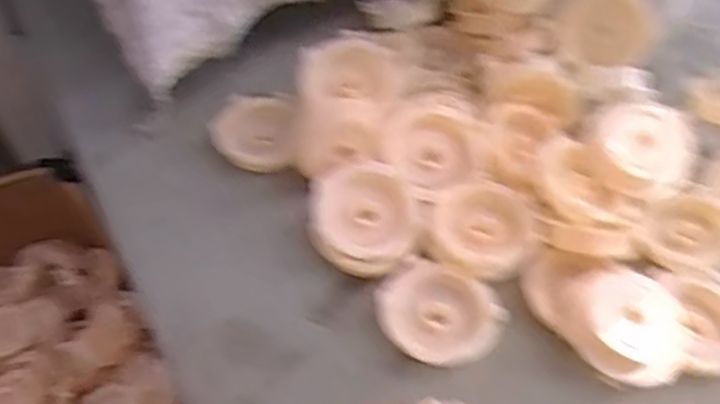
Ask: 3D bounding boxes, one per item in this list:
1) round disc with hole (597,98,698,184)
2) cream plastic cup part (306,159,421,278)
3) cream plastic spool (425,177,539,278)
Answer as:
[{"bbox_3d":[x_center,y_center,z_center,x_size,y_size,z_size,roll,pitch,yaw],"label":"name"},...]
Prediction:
[{"bbox_3d":[0.173,-0.036,0.407,0.058,0.010,0.058,2,79,-11],"label":"round disc with hole"},{"bbox_3d":[0.003,0.009,0.388,0.061,0.020,0.061,2,68,-4],"label":"cream plastic cup part"},{"bbox_3d":[0.068,0.015,0.387,0.056,0.014,0.058,1,51,-1],"label":"cream plastic spool"}]

